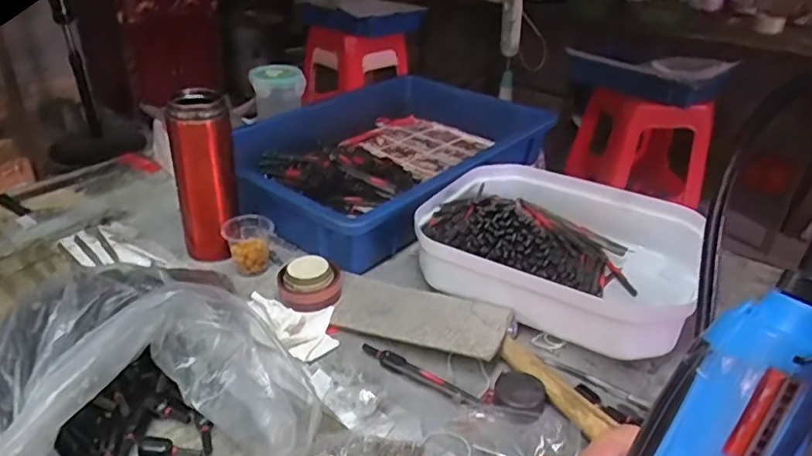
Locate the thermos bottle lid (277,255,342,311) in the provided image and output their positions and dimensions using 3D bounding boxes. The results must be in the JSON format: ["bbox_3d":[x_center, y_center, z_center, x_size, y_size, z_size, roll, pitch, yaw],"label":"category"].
[{"bbox_3d":[-0.094,0.053,0.566,0.059,0.033,0.045,0,30,-3],"label":"thermos bottle lid"}]

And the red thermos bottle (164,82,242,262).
[{"bbox_3d":[-0.207,-0.052,0.608,0.061,0.168,0.057,-10,32,-20],"label":"red thermos bottle"}]

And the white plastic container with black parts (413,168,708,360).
[{"bbox_3d":[0.151,0.022,0.600,0.261,0.067,0.214,21,35,30],"label":"white plastic container with black parts"}]

